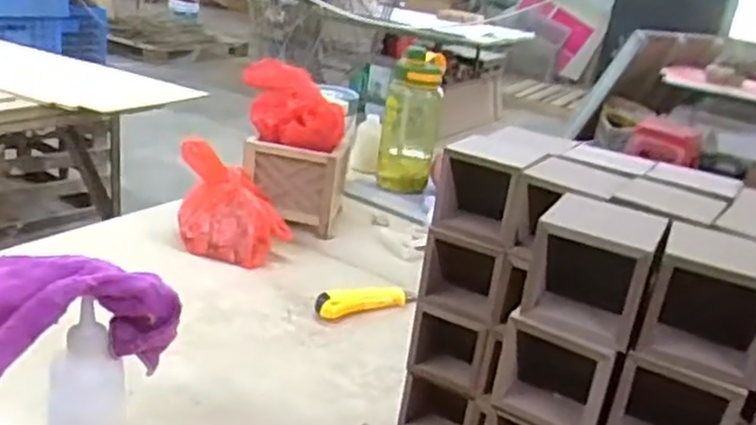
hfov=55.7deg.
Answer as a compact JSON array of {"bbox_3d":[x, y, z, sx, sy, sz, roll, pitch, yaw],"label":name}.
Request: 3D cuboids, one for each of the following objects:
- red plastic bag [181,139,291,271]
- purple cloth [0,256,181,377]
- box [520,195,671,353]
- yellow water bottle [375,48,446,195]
[{"bbox_3d":[-0.201,-0.009,1.009,0.145,0.130,0.134,1,23,-21],"label":"red plastic bag"},{"bbox_3d":[-0.234,0.083,0.546,0.162,0.098,0.070,-5,25,-33],"label":"purple cloth"},{"bbox_3d":[0.124,0.032,0.414,0.066,0.064,0.062,17,22,21],"label":"box"},{"bbox_3d":[0.061,-0.160,1.323,0.106,0.286,0.089,8,20,-2],"label":"yellow water bottle"}]

